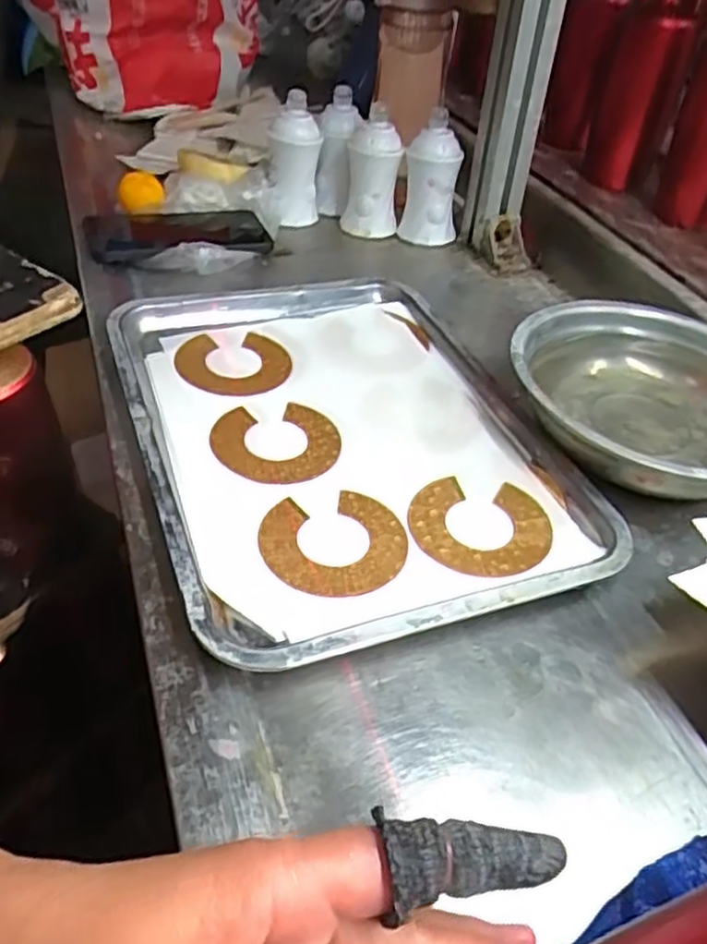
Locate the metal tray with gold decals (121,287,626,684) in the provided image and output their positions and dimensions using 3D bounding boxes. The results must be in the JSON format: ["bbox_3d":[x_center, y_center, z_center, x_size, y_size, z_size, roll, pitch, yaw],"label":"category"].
[{"bbox_3d":[-0.006,-0.033,0.480,0.256,0.022,0.337,-13,46,-18],"label":"metal tray with gold decals"}]

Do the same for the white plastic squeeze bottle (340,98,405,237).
[{"bbox_3d":[0.019,-0.301,0.733,0.056,0.109,0.060,6,43,1],"label":"white plastic squeeze bottle"}]

